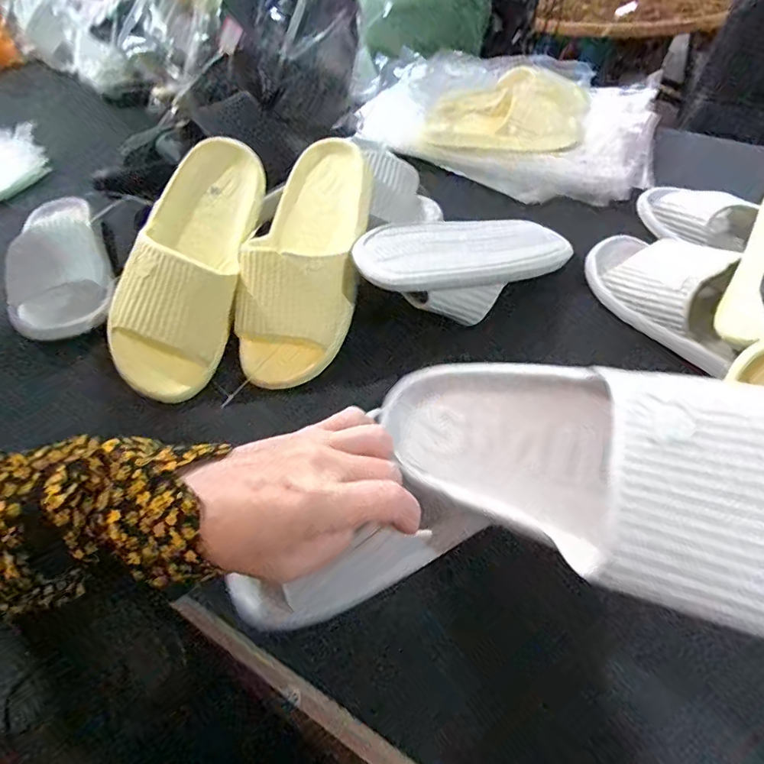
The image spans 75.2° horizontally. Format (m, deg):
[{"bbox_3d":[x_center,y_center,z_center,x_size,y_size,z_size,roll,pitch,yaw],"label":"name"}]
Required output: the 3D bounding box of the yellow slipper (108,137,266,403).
[{"bbox_3d":[-0.185,-0.113,0.484,0.104,0.093,0.254,10,78,11],"label":"yellow slipper"}]

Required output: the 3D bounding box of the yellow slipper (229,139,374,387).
[{"bbox_3d":[-0.075,-0.125,0.482,0.103,0.066,0.256,10,77,10],"label":"yellow slipper"}]

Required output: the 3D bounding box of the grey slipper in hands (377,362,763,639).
[{"bbox_3d":[0.112,0.042,0.250,0.263,0.078,0.101,15,87,31],"label":"grey slipper in hands"}]

